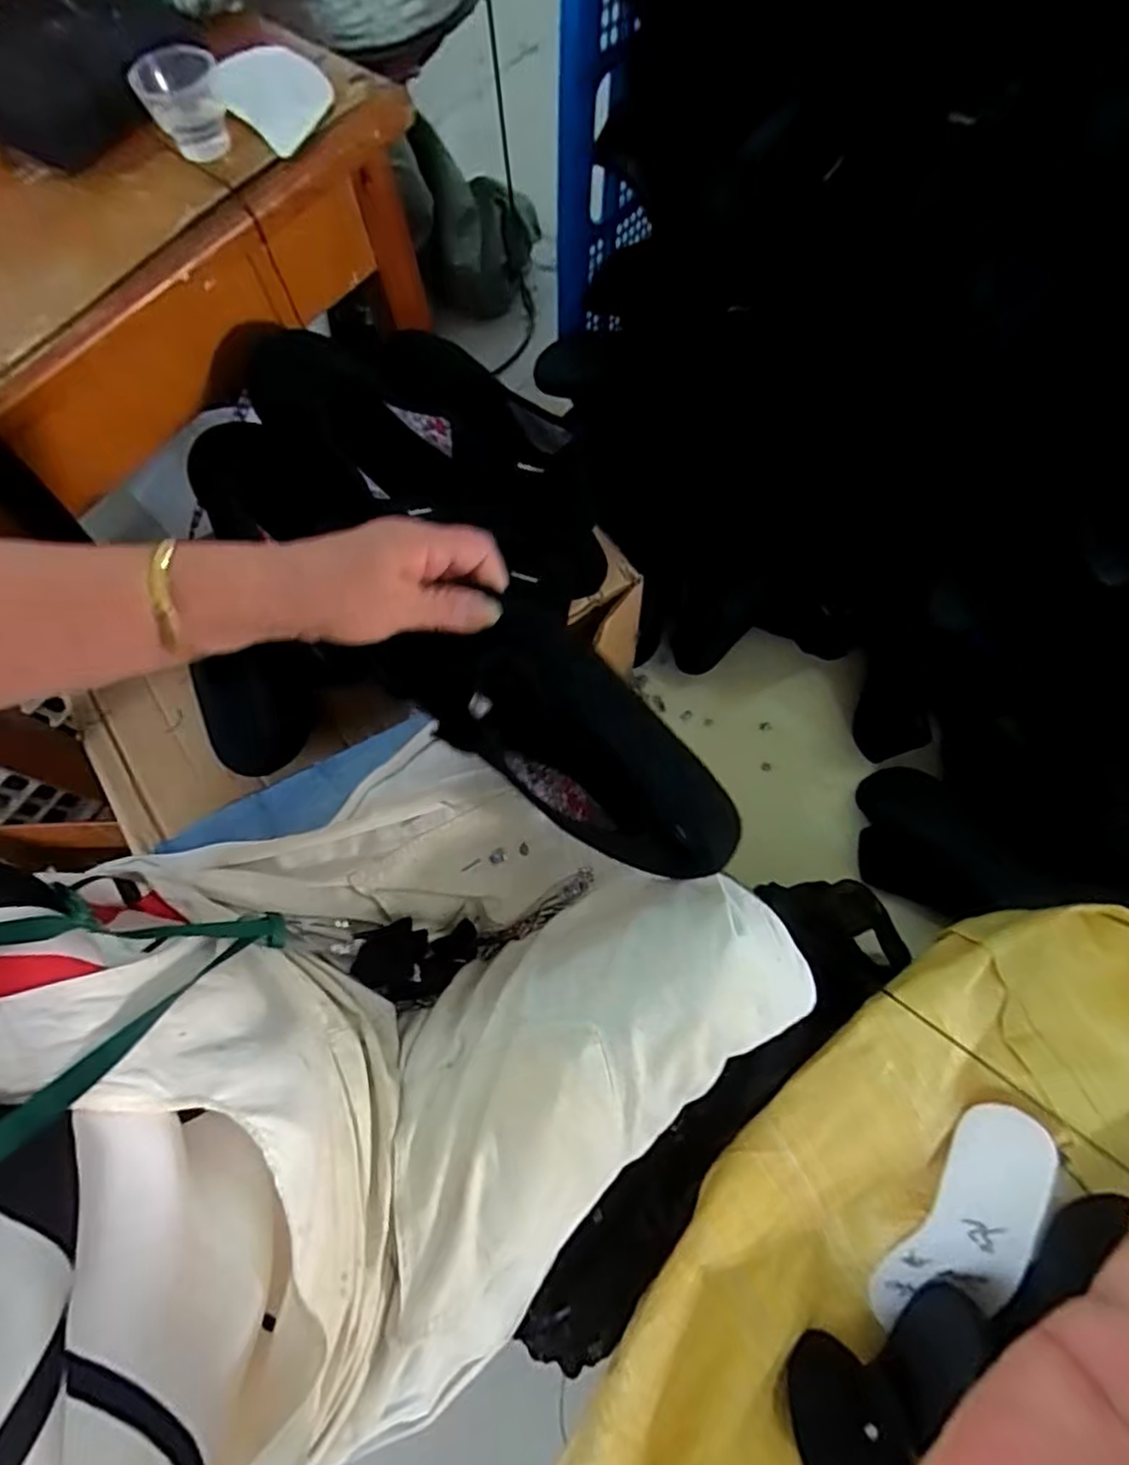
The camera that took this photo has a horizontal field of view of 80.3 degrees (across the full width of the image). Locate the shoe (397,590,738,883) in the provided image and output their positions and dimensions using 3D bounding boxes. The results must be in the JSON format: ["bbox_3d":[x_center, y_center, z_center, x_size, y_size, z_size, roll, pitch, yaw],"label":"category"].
[{"bbox_3d":[0.010,0.006,0.421,0.234,0.069,0.091,39,72,-25],"label":"shoe"}]

